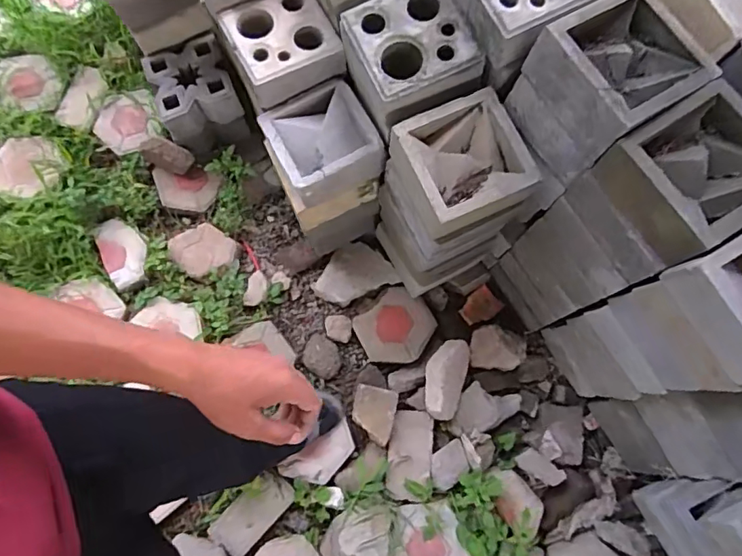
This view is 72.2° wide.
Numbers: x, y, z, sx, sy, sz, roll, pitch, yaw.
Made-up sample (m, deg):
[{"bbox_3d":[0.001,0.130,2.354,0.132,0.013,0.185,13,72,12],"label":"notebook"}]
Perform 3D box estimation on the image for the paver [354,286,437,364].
[{"bbox_3d":[0.066,0.134,1.342,0.197,0.034,0.176,-41,81,-9],"label":"paver"}]

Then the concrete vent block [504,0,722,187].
[{"bbox_3d":[0.404,-0.329,0.864,0.236,0.188,0.198,-31,78,-9],"label":"concrete vent block"}]

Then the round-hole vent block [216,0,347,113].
[{"bbox_3d":[-0.187,-0.481,1.053,0.194,0.072,0.205,-25,78,-8],"label":"round-hole vent block"}]

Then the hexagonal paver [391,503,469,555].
[{"bbox_3d":[0.142,0.651,1.219,0.178,0.035,0.201,-9,79,16],"label":"hexagonal paver"}]

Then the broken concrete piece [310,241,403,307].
[{"bbox_3d":[-0.054,-0.011,1.379,0.215,0.033,0.140,-23,79,-6],"label":"broken concrete piece"}]

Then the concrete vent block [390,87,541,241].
[{"bbox_3d":[0.166,-0.209,0.939,0.230,0.094,0.205,-21,77,-7],"label":"concrete vent block"}]

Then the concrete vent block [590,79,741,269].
[{"bbox_3d":[0.505,-0.162,0.794,0.215,0.095,0.199,-31,78,-9],"label":"concrete vent block"}]

